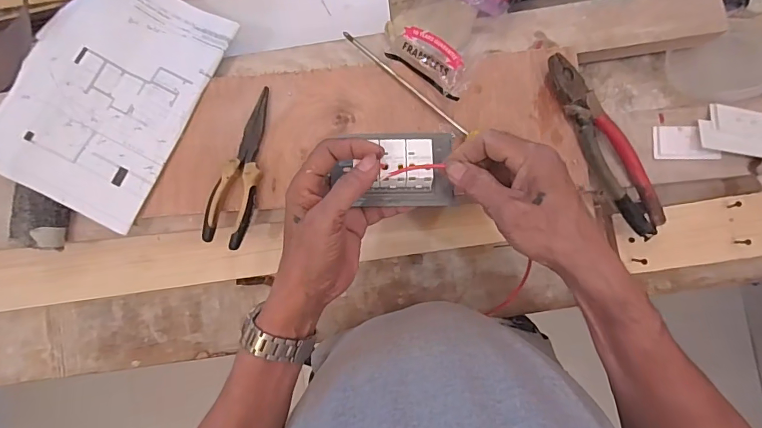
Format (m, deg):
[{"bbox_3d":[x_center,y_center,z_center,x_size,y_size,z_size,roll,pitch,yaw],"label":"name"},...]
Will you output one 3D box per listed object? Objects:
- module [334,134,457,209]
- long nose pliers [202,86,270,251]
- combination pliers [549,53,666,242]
[{"bbox_3d":[0.013,-0.040,0.394,0.106,0.025,0.063,0,87,3],"label":"module"},{"bbox_3d":[-0.167,-0.056,0.511,0.051,0.018,0.189,11,88,4],"label":"long nose pliers"},{"bbox_3d":[0.255,-0.076,0.491,0.048,0.014,0.229,-36,95,-3],"label":"combination pliers"}]

